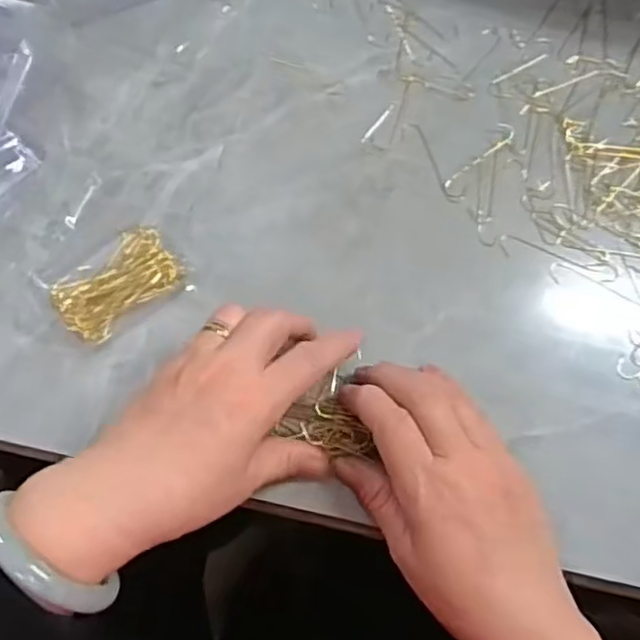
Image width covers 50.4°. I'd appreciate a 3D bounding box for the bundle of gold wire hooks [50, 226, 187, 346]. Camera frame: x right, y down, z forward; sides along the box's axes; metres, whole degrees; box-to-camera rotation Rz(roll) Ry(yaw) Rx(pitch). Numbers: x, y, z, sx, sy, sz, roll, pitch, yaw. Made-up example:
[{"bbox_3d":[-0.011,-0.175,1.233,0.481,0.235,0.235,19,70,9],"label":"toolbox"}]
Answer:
[{"bbox_3d":[-0.115,-0.021,0.386,0.069,0.015,0.046,-39,75,-15],"label":"bundle of gold wire hooks"}]

